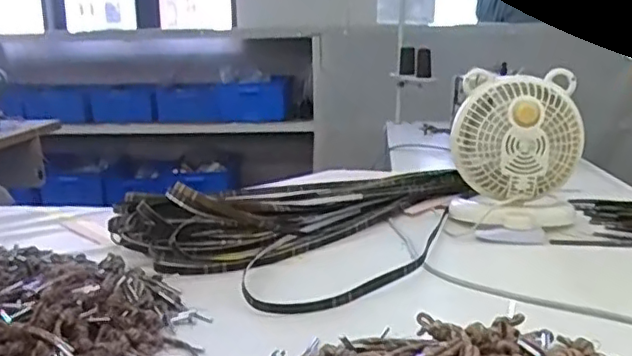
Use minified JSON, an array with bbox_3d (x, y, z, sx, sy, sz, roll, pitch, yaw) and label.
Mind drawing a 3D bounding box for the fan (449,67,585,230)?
[{"bbox_3d":[0.357,-0.044,1.107,0.217,0.261,0.167,3,15,16],"label":"fan"}]

